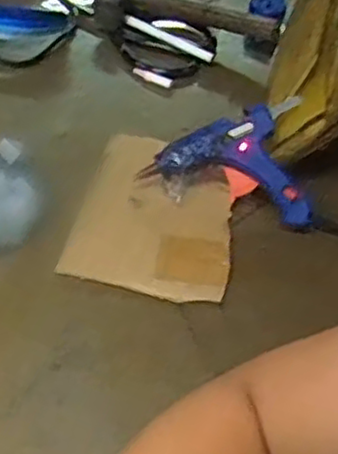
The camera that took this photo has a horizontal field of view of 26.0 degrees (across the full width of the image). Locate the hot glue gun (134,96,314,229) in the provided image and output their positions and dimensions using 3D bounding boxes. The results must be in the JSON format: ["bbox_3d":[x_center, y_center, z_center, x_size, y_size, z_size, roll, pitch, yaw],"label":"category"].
[{"bbox_3d":[0.059,-0.066,0.600,0.137,0.096,0.029,17,2,6],"label":"hot glue gun"}]

